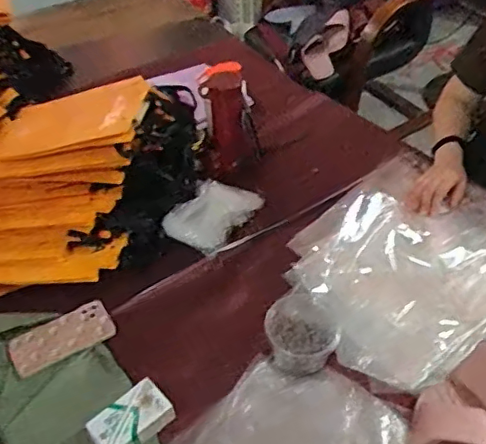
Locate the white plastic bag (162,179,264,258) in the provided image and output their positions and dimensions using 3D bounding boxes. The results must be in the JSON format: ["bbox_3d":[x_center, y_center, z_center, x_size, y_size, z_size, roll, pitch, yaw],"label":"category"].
[{"bbox_3d":[-0.060,-0.017,1.100,0.131,0.025,0.174,32,58,8],"label":"white plastic bag"}]

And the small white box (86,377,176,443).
[{"bbox_3d":[-0.160,0.287,0.812,0.114,0.036,0.075,-33,53,-28],"label":"small white box"}]

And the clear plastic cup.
[{"bbox_3d":[0.100,0.170,0.900,0.114,0.067,0.134,20,49,20],"label":"clear plastic cup"}]

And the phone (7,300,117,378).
[{"bbox_3d":[-0.297,0.187,0.929,0.162,0.016,0.077,-24,60,-23],"label":"phone"}]

